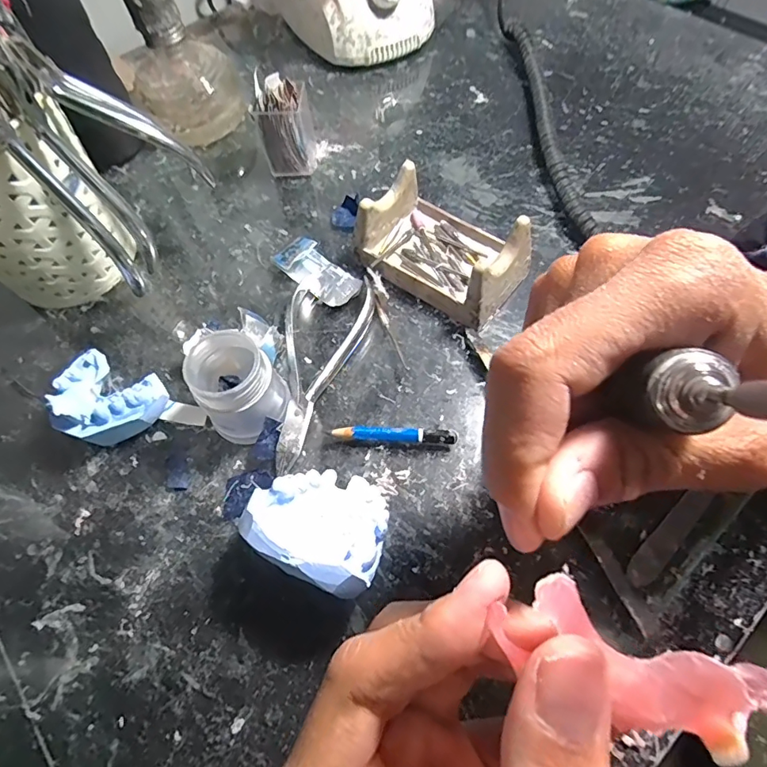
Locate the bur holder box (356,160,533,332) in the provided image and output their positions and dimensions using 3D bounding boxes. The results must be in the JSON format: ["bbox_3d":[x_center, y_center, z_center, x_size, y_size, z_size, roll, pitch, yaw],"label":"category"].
[{"bbox_3d":[0.037,-0.085,0.288,0.094,0.043,0.061,34,69,18],"label":"bur holder box"}]

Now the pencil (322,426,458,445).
[{"bbox_3d":[0.005,0.028,0.251,0.066,0.009,0.008,3,63,4],"label":"pencil"}]

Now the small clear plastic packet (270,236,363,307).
[{"bbox_3d":[-0.042,-0.073,0.302,0.058,0.015,0.027,34,69,18],"label":"small clear plastic packet"}]

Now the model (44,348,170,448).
[{"bbox_3d":[-0.149,0.010,0.255,0.058,0.031,0.045,20,65,12],"label":"model"}]

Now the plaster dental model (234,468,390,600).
[{"bbox_3d":[-0.026,0.063,0.216,0.060,0.040,0.050,22,66,13],"label":"plaster dental model"}]

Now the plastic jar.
[{"bbox_3d":[-0.076,0.000,0.246,0.043,0.049,0.052,-39,67,-16],"label":"plastic jar"}]

